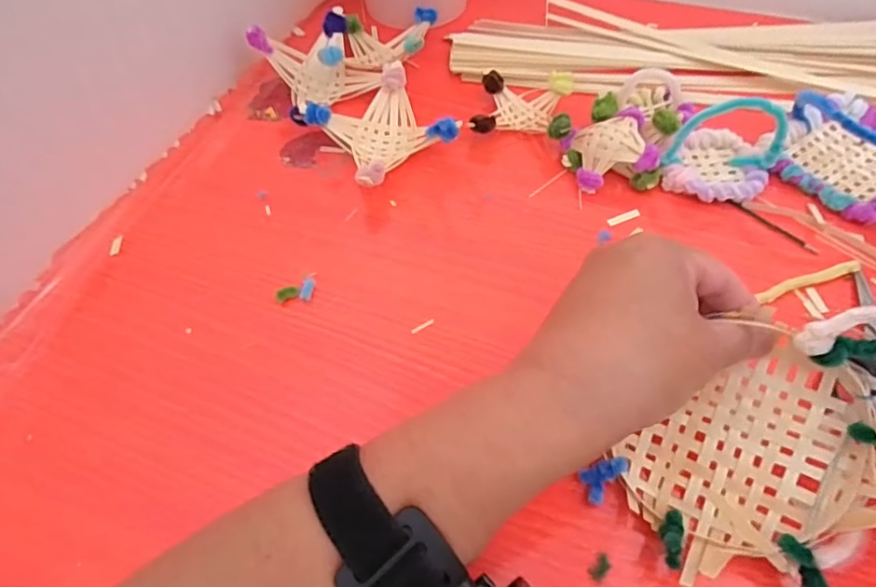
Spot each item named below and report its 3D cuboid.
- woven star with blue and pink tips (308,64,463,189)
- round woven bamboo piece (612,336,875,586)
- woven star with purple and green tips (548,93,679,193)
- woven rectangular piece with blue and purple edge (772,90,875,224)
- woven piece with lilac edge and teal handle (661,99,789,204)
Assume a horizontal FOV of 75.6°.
[{"bbox_3d":[-0.038,-0.113,0.397,0.084,0.038,0.079,-36,62,-20],"label":"woven star with blue and pink tips"},{"bbox_3d":[0.139,0.077,0.246,0.099,0.031,0.075,-31,62,12],"label":"round woven bamboo piece"},{"bbox_3d":[0.116,-0.102,0.387,0.078,0.031,0.066,16,58,13],"label":"woven star with purple and green tips"},{"bbox_3d":[0.288,-0.109,0.370,0.108,0.052,0.092,-35,62,-20],"label":"woven rectangular piece with blue and purple edge"},{"bbox_3d":[0.189,-0.097,0.365,0.061,0.053,0.065,30,62,20],"label":"woven piece with lilac edge and teal handle"}]

